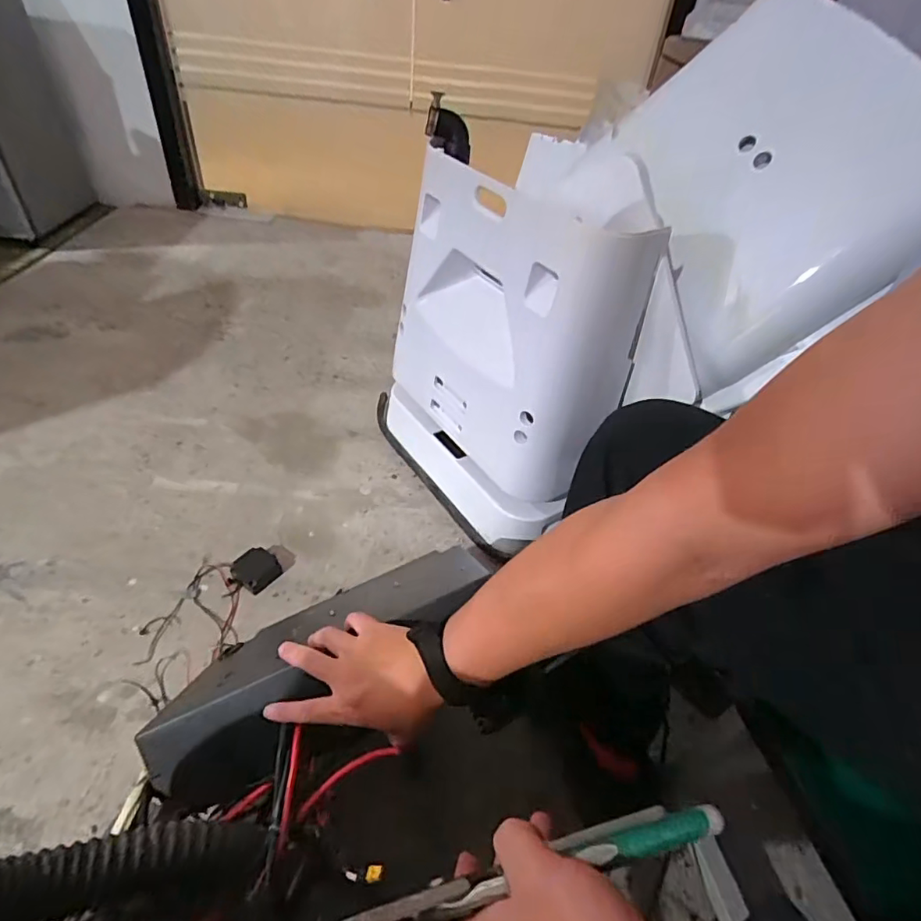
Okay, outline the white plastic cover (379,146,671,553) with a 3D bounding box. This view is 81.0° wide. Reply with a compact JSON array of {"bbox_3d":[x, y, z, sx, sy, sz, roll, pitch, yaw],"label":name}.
[{"bbox_3d":[0.042,-0.157,0.875,0.149,0.517,0.412,-24,50,-30],"label":"white plastic cover"}]

